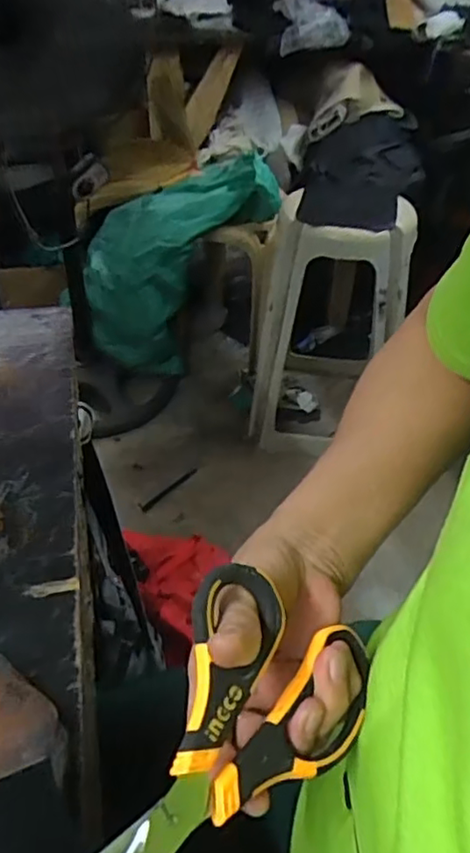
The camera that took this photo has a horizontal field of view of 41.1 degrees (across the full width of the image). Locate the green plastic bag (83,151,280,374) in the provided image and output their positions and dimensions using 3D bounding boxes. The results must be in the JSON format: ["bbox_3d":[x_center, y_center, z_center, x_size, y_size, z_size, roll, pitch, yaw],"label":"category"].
[{"bbox_3d":[-0.141,-0.436,1.575,0.370,0.629,0.223,34,37,-18],"label":"green plastic bag"}]

